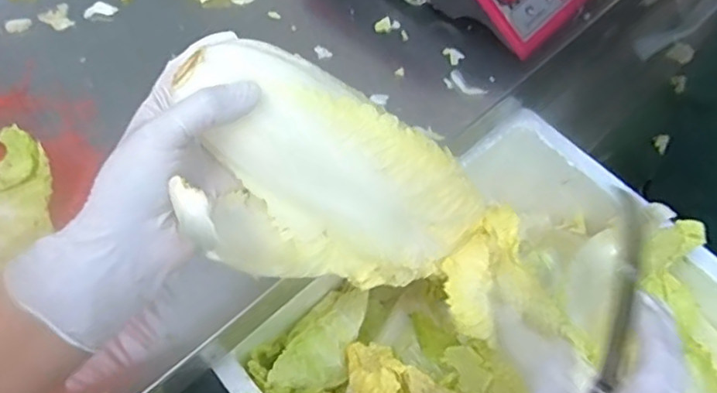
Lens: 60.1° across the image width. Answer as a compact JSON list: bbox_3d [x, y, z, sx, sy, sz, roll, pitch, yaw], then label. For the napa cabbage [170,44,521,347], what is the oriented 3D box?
[{"bbox_3d":[0.004,0.007,0.384,0.250,0.100,0.115,26,89,-25],"label":"napa cabbage"}]

